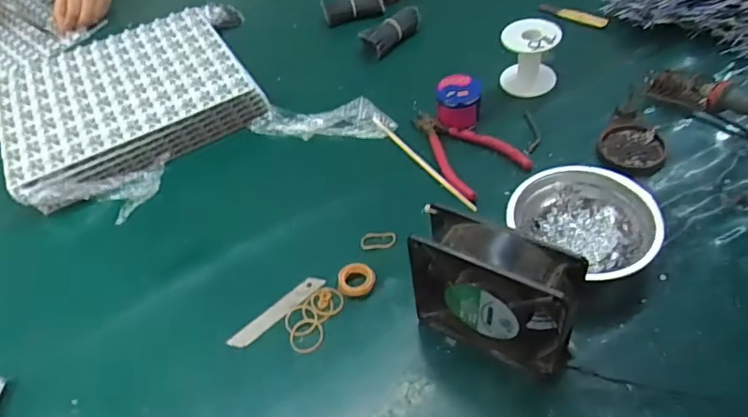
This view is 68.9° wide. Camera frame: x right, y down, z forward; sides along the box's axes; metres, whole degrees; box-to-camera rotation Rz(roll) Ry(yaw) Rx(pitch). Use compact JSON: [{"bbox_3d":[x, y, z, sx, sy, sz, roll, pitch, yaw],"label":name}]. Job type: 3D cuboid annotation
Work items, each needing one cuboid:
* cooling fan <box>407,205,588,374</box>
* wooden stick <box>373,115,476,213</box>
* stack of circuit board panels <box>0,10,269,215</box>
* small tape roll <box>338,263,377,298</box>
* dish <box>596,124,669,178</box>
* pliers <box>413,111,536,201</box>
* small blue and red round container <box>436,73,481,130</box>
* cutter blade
[{"bbox_3d":[0.090,0.070,0.419,0.125,0.122,0.047,23,56,23],"label":"cooling fan"},{"bbox_3d":[0.052,-0.054,0.607,0.008,0.011,0.185,-28,52,-17],"label":"wooden stick"},{"bbox_3d":[-0.320,-0.150,0.720,0.313,0.046,0.266,-25,51,-14],"label":"stack of circuit board panels"},{"bbox_3d":[-0.016,0.066,0.512,0.034,0.009,0.033,-3,49,4],"label":"small tape roll"},{"bbox_3d":[0.275,-0.063,0.585,0.065,0.018,0.066,-3,49,4],"label":"dish"},{"bbox_3d":[0.093,-0.072,0.615,0.083,0.017,0.149,-30,53,-18],"label":"pliers"},{"bbox_3d":[0.099,-0.123,0.638,0.052,0.043,0.055,3,50,9],"label":"small blue and red round container"},{"bbox_3d":[-0.089,0.095,0.508,0.099,0.004,0.018,-36,55,-23],"label":"cutter blade"}]

